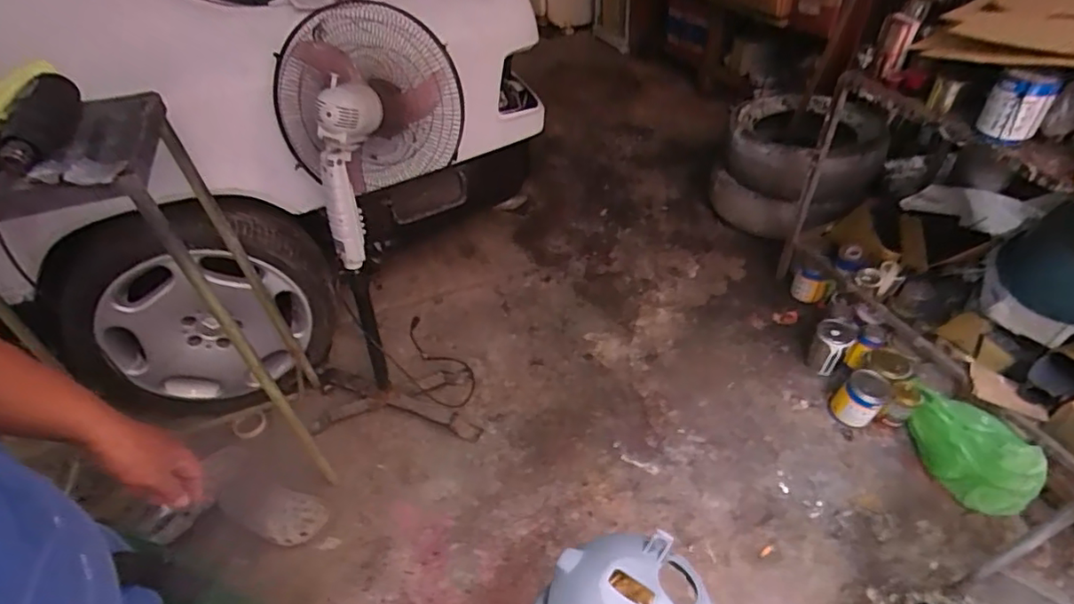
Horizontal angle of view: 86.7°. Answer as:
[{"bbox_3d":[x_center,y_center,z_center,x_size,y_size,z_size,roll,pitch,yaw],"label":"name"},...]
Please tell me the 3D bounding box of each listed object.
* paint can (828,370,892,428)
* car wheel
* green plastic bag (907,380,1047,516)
[{"bbox_3d":[0.865,0.263,1.529,0.102,0.115,0.113,-33,52,-27],"label":"paint can"},{"bbox_3d":[-0.823,0.069,1.440,0.644,0.589,0.208,-25,46,-22],"label":"car wheel"},{"bbox_3d":[1.066,0.354,1.413,0.147,0.174,0.320,-21,48,-18],"label":"green plastic bag"}]

